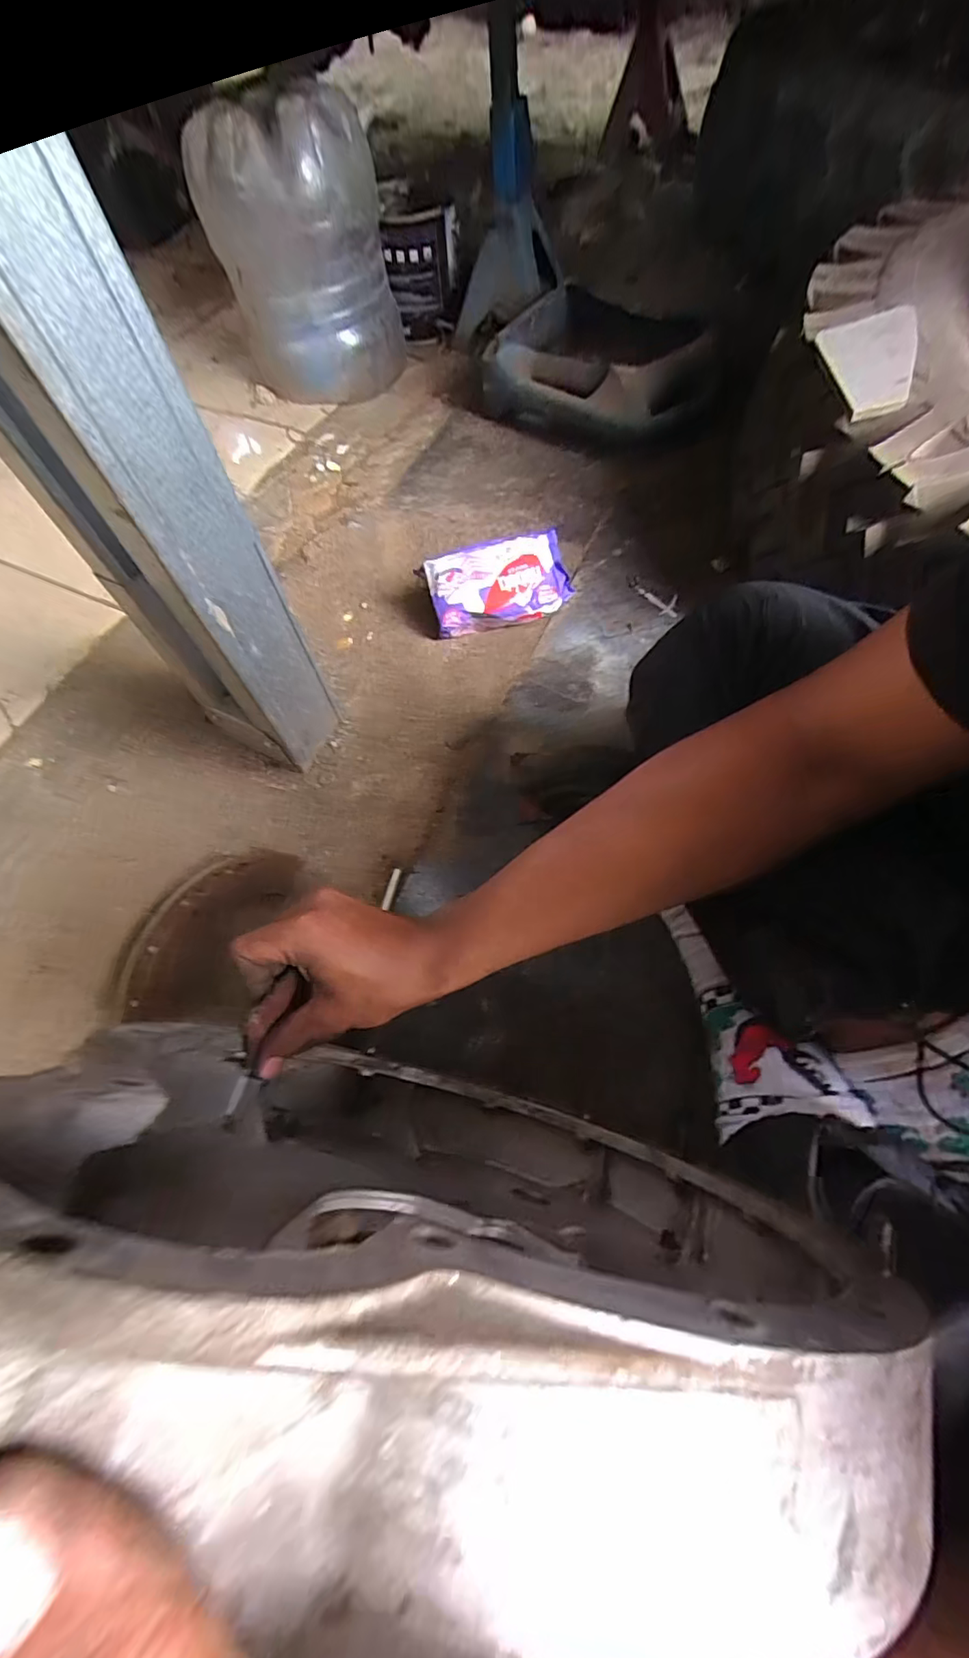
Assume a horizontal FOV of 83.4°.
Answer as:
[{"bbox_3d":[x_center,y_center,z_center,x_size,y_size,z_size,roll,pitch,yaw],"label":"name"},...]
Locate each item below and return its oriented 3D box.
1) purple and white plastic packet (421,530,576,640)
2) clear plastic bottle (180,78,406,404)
[{"bbox_3d":[0.019,-0.283,0.634,0.164,0.073,0.071,-16,67,-4],"label":"purple and white plastic packet"},{"bbox_3d":[-0.238,-0.762,0.748,0.236,0.291,0.205,-16,68,-4],"label":"clear plastic bottle"}]

